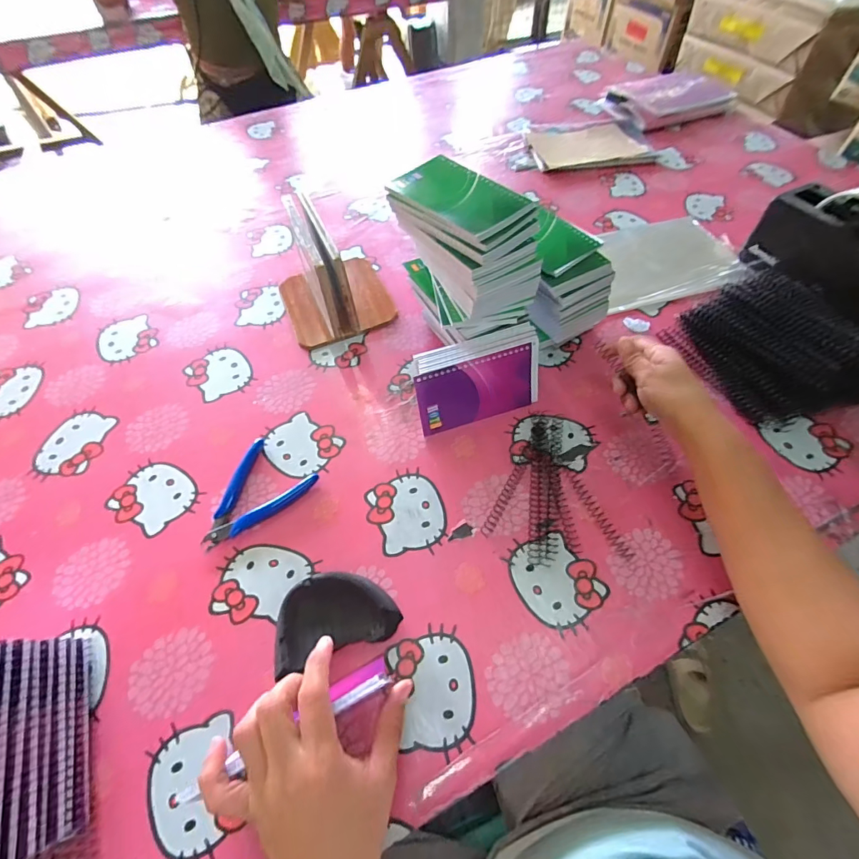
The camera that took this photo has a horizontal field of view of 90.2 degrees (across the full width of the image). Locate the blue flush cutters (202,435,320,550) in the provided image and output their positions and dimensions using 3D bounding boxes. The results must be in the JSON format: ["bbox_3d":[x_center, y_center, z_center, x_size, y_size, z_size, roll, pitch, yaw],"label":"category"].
[{"bbox_3d":[-0.183,0.070,0.433,0.085,0.008,0.114,27,62,17],"label":"blue flush cutters"}]

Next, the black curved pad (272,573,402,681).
[{"bbox_3d":[-0.081,0.158,0.368,0.100,0.028,0.065,-17,58,-10],"label":"black curved pad"}]

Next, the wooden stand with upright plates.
[{"bbox_3d":[-0.127,-0.205,0.547,0.134,0.119,0.144,-20,59,-12],"label":"wooden stand with upright plates"}]

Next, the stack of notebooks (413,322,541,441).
[{"bbox_3d":[0.051,-0.052,0.464,0.136,0.087,0.022,-18,34,-9],"label":"stack of notebooks"}]

